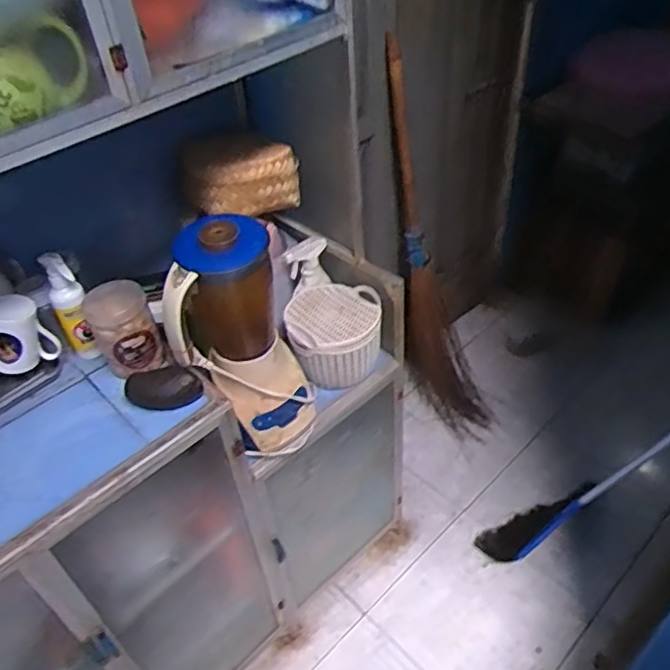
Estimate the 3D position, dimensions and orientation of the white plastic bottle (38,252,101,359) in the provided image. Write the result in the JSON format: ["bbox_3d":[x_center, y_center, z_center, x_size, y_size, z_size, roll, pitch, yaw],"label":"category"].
[{"bbox_3d":[-0.415,-0.043,0.960,0.049,0.188,0.034,-27,46,-21],"label":"white plastic bottle"}]

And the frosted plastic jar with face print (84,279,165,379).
[{"bbox_3d":[-0.327,-0.008,0.954,0.089,0.148,0.089,-3,42,3],"label":"frosted plastic jar with face print"}]

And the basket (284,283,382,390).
[{"bbox_3d":[-0.001,-0.006,1.180,0.173,0.123,0.187,-3,42,3],"label":"basket"}]

